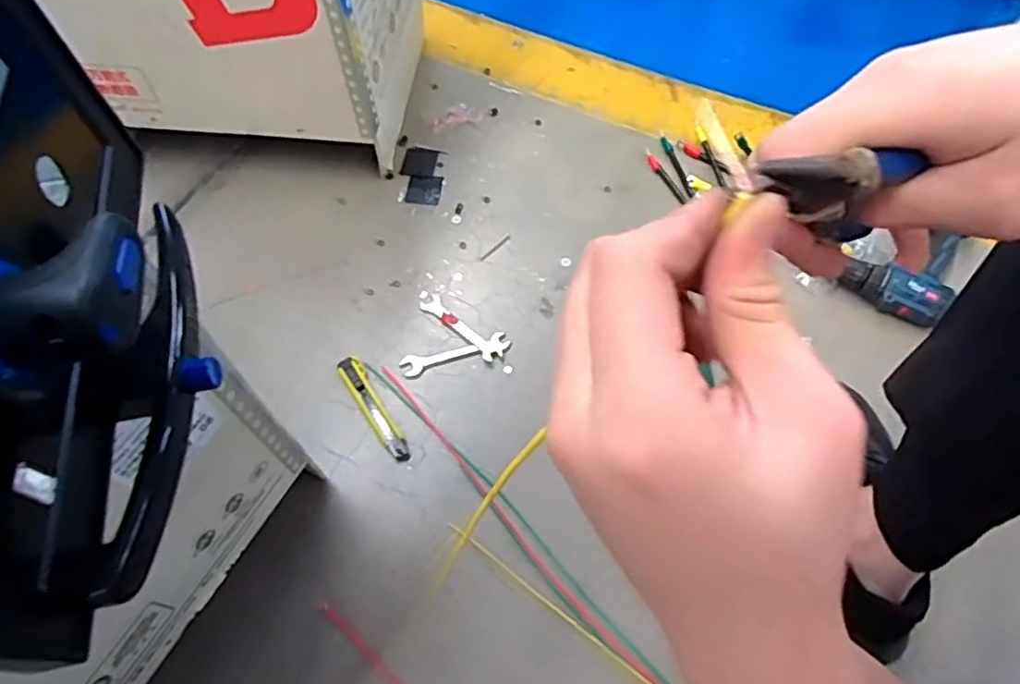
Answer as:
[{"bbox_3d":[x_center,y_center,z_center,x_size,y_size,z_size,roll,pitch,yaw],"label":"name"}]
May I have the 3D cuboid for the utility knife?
[{"bbox_3d":[-0.173,0.084,0.814,0.030,0.014,0.158,-29,67,-15],"label":"utility knife"}]

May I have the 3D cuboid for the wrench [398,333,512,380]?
[{"bbox_3d":[-0.073,0.016,0.862,0.144,0.006,0.034,-14,64,-8],"label":"wrench"}]

